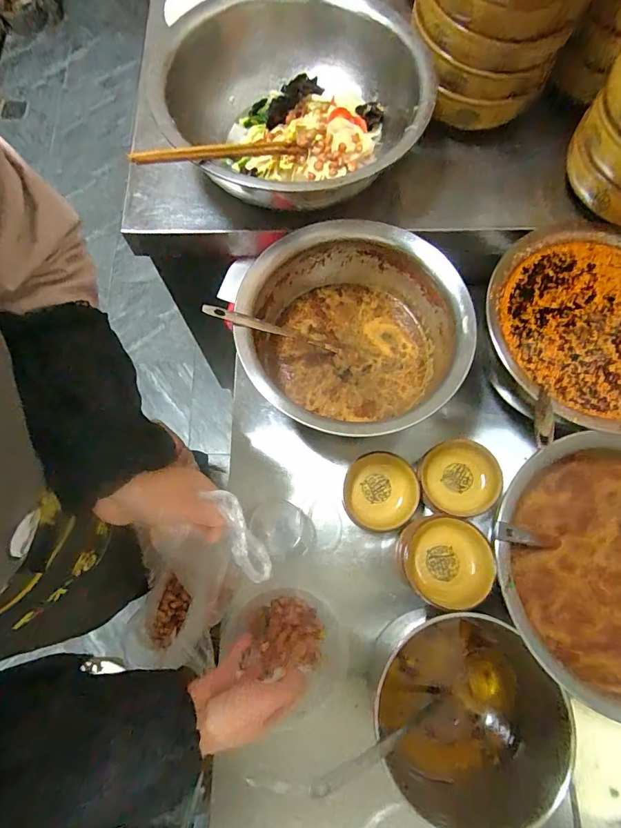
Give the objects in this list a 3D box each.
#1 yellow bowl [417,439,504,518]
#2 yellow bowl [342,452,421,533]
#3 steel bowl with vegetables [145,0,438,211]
[{"bbox_3d":[0.204,0.086,0.569,0.099,0.030,0.099,0,74,0],"label":"yellow bowl"},{"bbox_3d":[0.096,0.106,0.566,0.099,0.035,0.099,0,74,0],"label":"yellow bowl"},{"bbox_3d":[-0.029,-0.404,0.556,0.331,0.103,0.336,0,74,0],"label":"steel bowl with vegetables"}]

